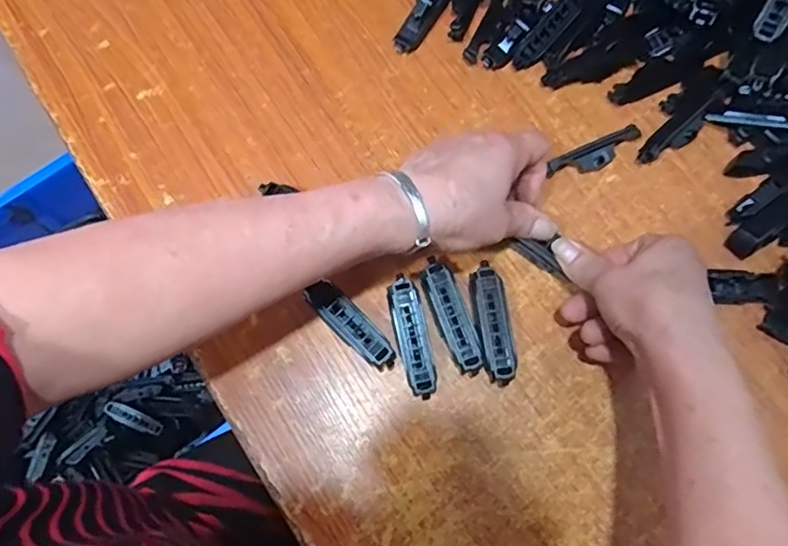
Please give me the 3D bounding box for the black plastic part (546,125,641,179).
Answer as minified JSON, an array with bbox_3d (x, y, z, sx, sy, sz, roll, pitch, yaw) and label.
[{"bbox_3d":[0.152,-0.089,0.427,0.078,0.023,0.017,-23,77,-10],"label":"black plastic part"}]

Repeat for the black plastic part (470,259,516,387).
[{"bbox_3d":[0.067,0.035,0.391,0.022,0.022,0.081,-9,76,-3],"label":"black plastic part"}]

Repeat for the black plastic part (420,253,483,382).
[{"bbox_3d":[0.039,0.031,0.391,0.021,0.021,0.079,-21,77,-6],"label":"black plastic part"}]

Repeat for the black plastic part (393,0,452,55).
[{"bbox_3d":[0.028,-0.211,0.454,0.019,0.023,0.078,32,78,7],"label":"black plastic part"}]

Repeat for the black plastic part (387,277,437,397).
[{"bbox_3d":[0.012,0.044,0.387,0.019,0.023,0.080,-13,76,-4],"label":"black plastic part"}]

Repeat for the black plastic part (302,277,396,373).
[{"bbox_3d":[-0.028,0.037,0.389,0.022,0.023,0.071,-44,80,-10],"label":"black plastic part"}]

